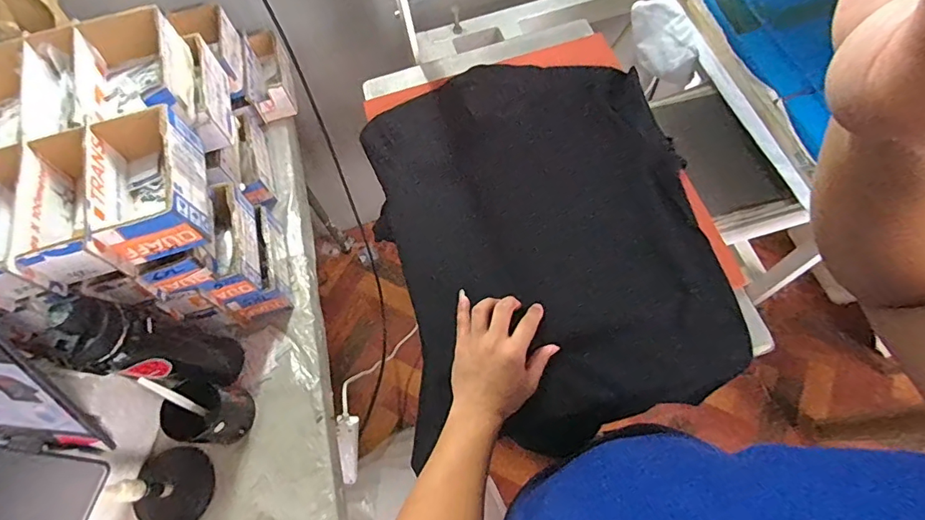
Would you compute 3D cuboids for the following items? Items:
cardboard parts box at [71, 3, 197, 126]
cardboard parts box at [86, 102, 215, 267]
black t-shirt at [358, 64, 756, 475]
[{"bbox_3d":[-0.419,-0.234,0.614,0.119,0.066,0.159,-15,64,-4],"label":"cardboard parts box"},{"bbox_3d":[-0.355,-0.096,0.548,0.099,0.067,0.187,-19,64,-5],"label":"cardboard parts box"},{"bbox_3d":[0.101,-0.023,0.679,0.411,0.151,0.501,-11,64,-1],"label":"black t-shirt"}]

